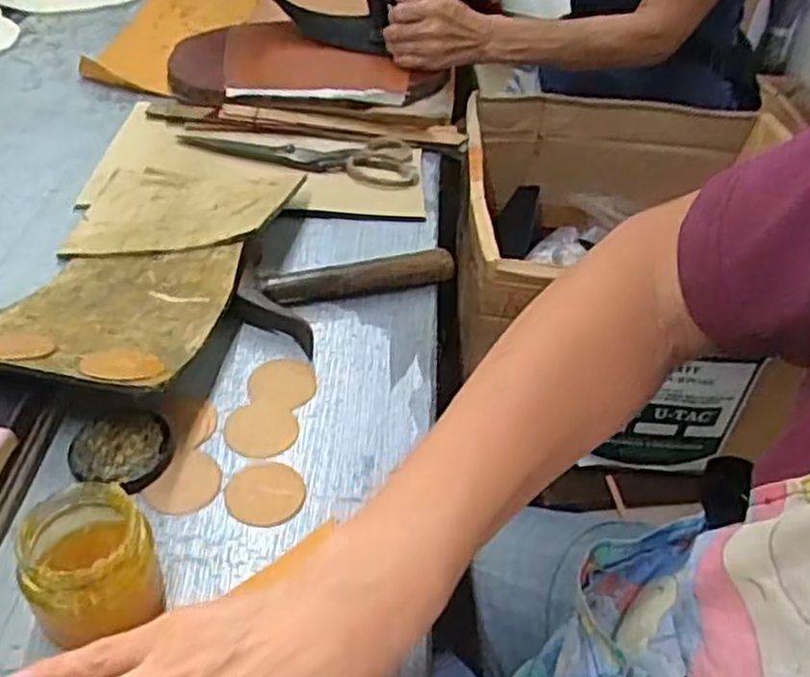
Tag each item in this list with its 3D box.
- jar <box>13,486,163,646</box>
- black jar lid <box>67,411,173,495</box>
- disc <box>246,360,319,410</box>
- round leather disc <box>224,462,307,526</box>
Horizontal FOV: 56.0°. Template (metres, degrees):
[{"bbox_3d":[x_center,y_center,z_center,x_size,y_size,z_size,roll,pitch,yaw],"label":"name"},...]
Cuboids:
[{"bbox_3d":[-0.152,0.112,0.372,0.055,0.064,0.058,2,43,-2],"label":"jar"},{"bbox_3d":[-0.169,0.067,0.454,0.058,0.014,0.055,2,43,-2],"label":"black jar lid"},{"bbox_3d":[-0.082,0.030,0.516,0.045,0.004,0.039,11,43,7],"label":"disc"},{"bbox_3d":[-0.082,0.089,0.447,0.045,0.004,0.044,2,43,-2],"label":"round leather disc"}]

